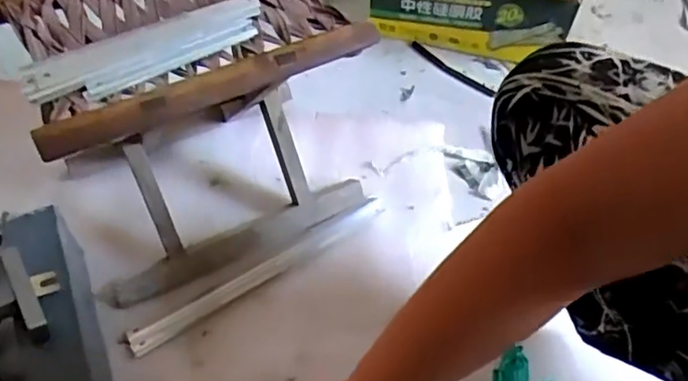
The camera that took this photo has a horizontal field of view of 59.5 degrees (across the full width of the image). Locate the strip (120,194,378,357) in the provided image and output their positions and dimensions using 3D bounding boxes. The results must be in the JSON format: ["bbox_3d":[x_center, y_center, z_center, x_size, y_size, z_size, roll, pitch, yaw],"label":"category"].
[{"bbox_3d":[-0.091,0.091,0.705,0.332,0.006,0.029,-28,59,-23],"label":"strip"}]

